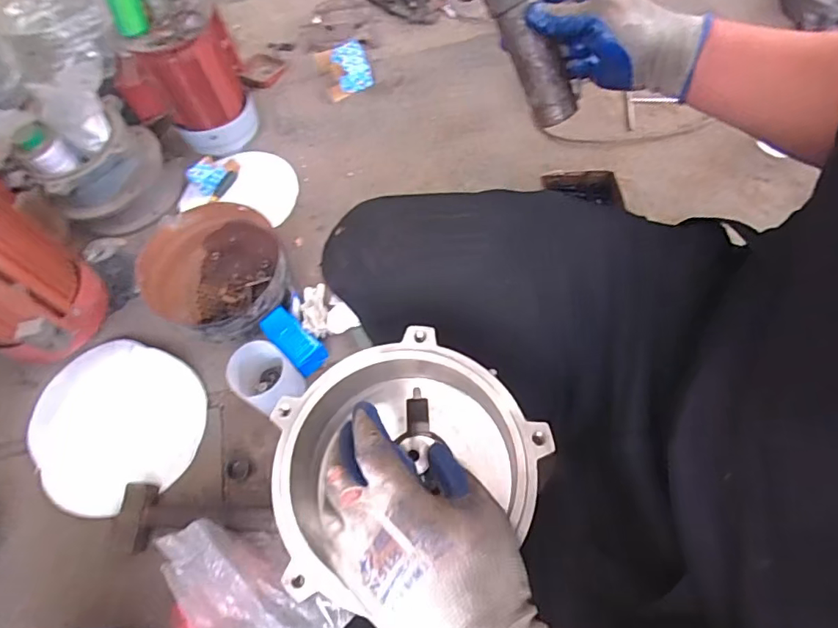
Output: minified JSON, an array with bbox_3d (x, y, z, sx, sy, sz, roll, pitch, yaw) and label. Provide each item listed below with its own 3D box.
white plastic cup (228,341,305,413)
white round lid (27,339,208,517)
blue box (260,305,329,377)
[{"bbox_3d":[-0.258,0.107,0.864,0.091,0.122,0.115,-42,68,-14],"label":"white plastic cup"},{"bbox_3d":[-0.531,0.184,0.898,0.281,0.021,0.293,-2,65,5],"label":"white round lid"},{"bbox_3d":[-0.221,0.045,0.900,0.129,0.024,0.059,44,71,1],"label":"blue box"}]

